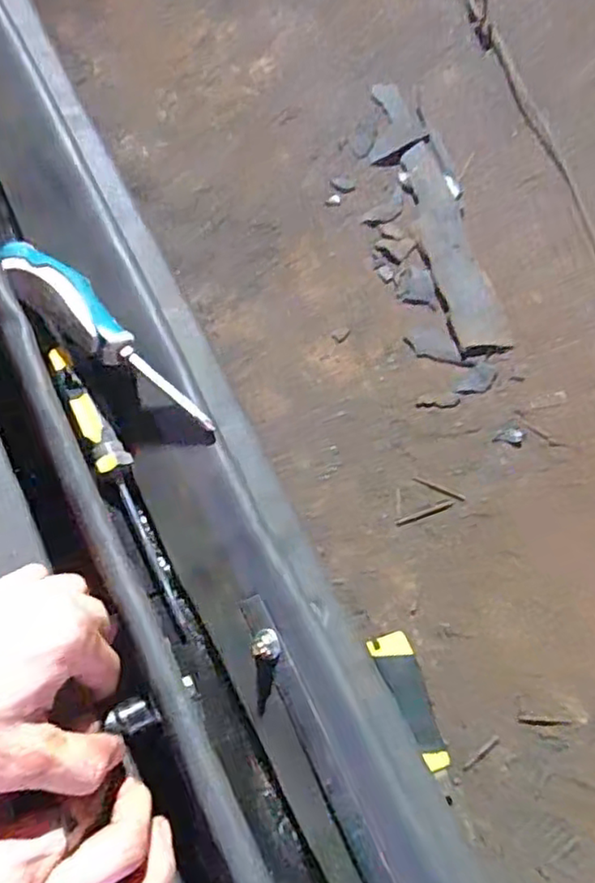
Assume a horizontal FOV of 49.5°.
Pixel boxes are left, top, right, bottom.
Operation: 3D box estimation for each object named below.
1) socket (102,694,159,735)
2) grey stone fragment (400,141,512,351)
[{"bbox_3d":[-0.077,0.128,0.300,0.021,0.013,0.014,-19,75,-7],"label":"socket"},{"bbox_3d":[0.173,-0.231,0.746,0.057,0.015,0.266,-14,74,-5],"label":"grey stone fragment"}]

